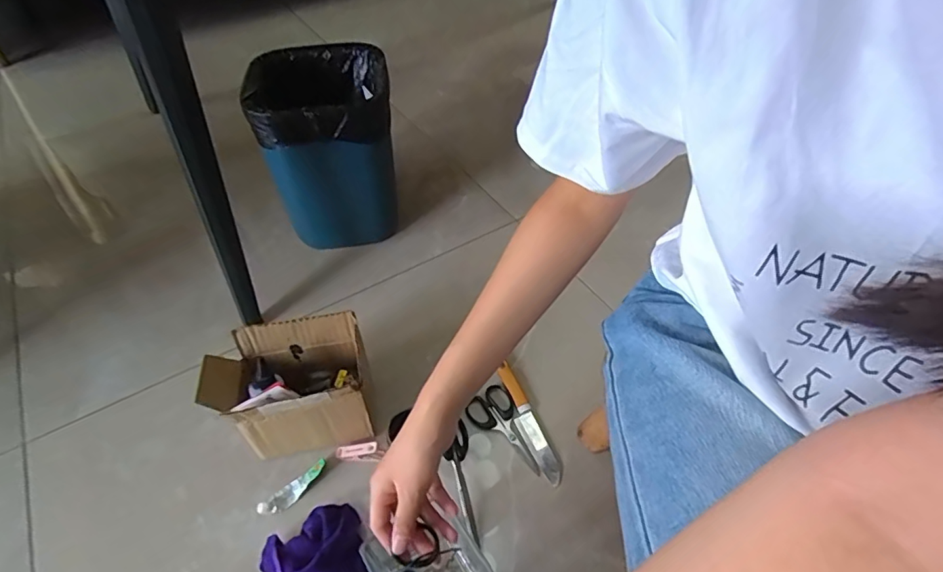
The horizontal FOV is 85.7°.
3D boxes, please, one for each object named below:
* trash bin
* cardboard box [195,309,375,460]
[{"bbox_3d":[-0.223,-0.212,0.845,0.190,0.284,0.199,-9,49,-6],"label":"trash bin"},{"bbox_3d":[-0.218,0.132,0.628,0.175,0.146,0.111,-11,50,-8],"label":"cardboard box"}]

